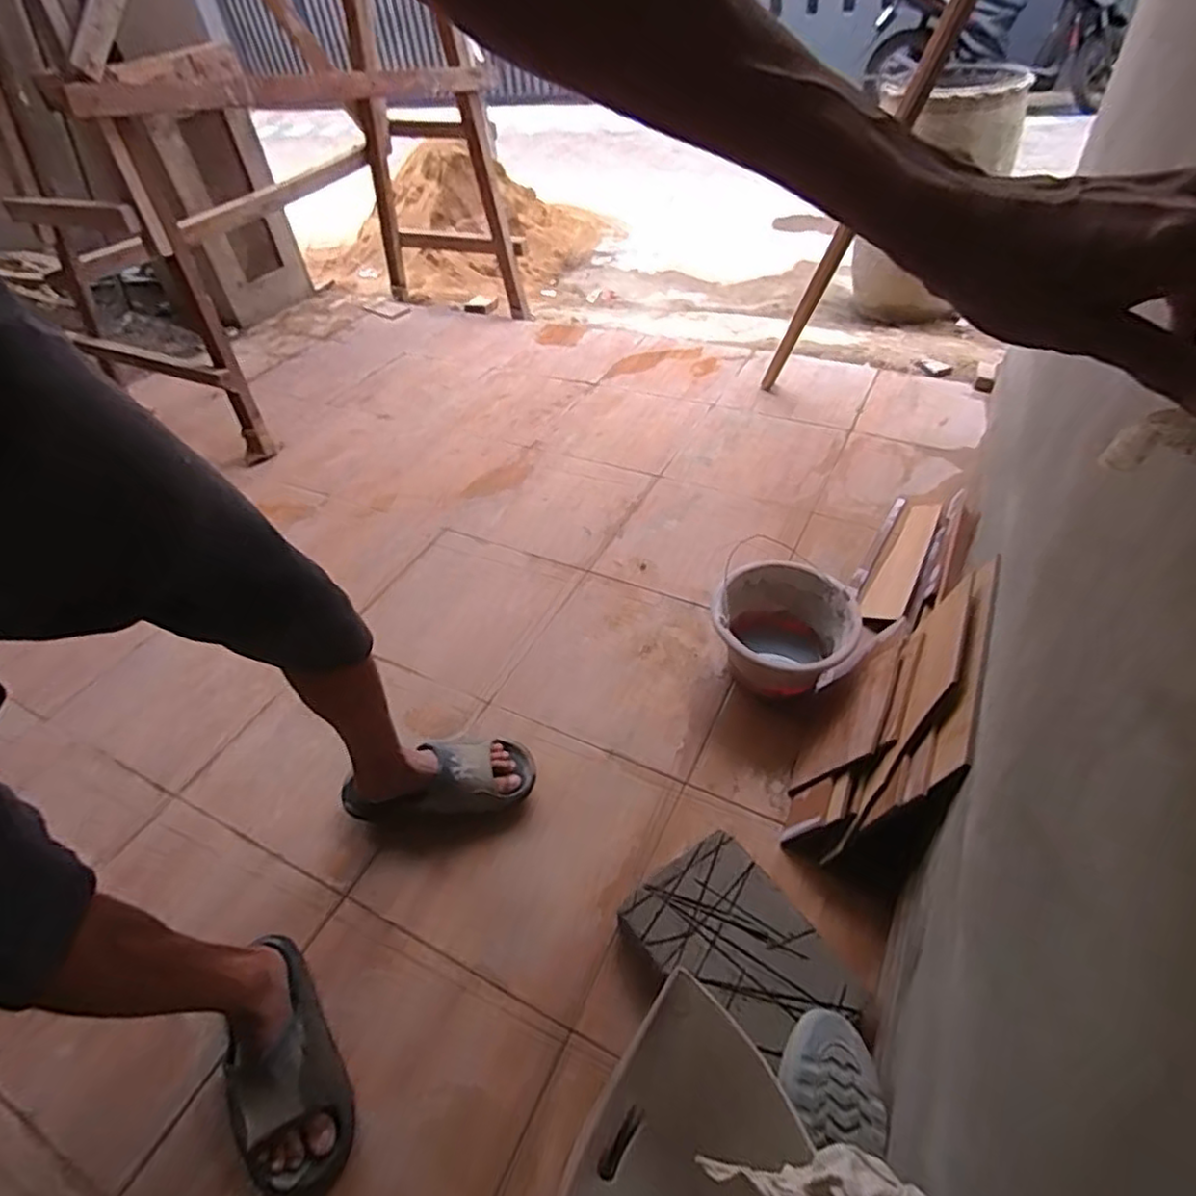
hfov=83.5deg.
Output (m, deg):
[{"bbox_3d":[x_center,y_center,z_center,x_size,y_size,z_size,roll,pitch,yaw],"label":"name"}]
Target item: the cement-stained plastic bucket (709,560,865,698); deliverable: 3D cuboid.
[{"bbox_3d":[0.331,0.076,1.221,0.238,0.172,0.243,-2,43,2],"label":"cement-stained plastic bucket"}]

